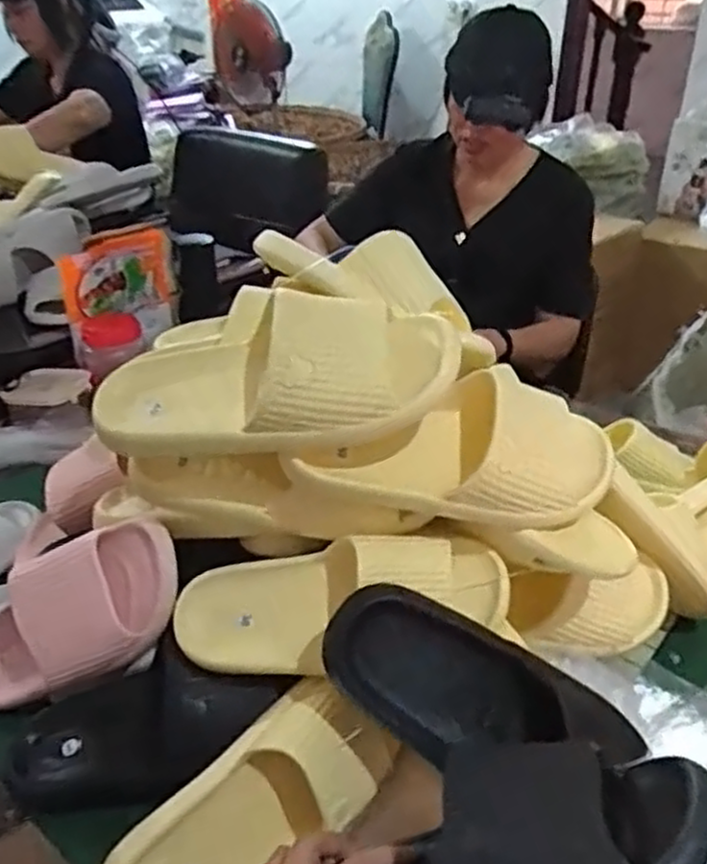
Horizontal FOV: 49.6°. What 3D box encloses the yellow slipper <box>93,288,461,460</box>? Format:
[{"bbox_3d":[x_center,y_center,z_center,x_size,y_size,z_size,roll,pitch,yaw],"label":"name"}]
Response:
[{"bbox_3d":[-0.062,-0.041,0.555,0.266,0.105,0.095,-10,29,12],"label":"yellow slipper"}]

